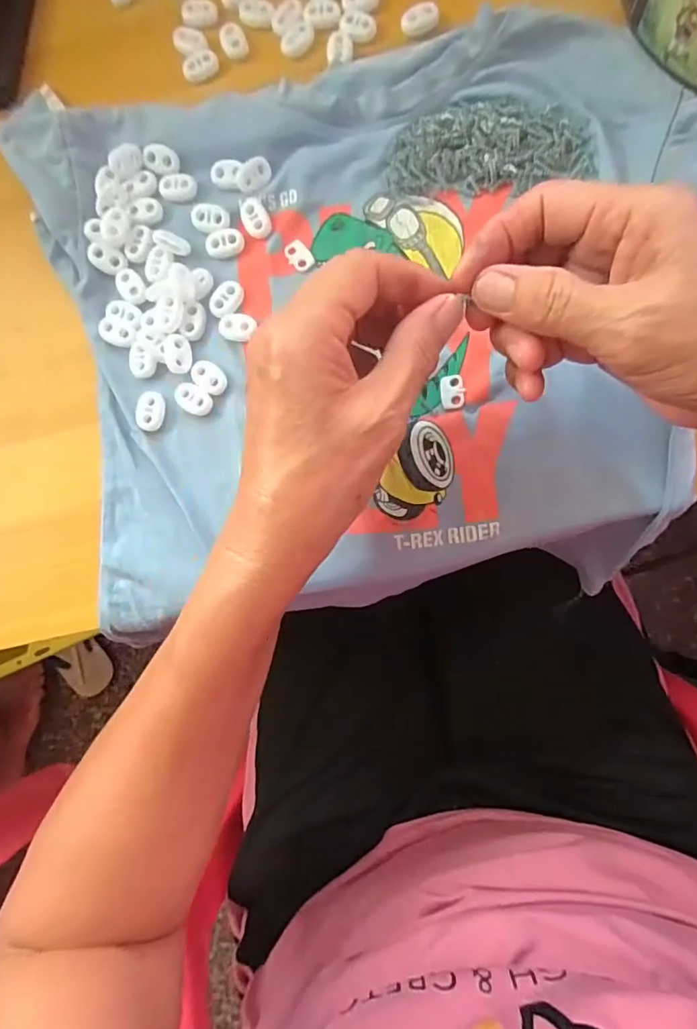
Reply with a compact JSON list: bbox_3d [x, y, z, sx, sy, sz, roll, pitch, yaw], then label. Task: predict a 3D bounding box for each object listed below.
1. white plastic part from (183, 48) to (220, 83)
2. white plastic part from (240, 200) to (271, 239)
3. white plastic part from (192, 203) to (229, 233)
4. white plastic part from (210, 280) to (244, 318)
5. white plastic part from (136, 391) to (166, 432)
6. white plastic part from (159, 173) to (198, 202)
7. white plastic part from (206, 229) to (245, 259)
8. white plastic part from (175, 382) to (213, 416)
[{"bbox_3d":[-0.091,-0.276,0.318,0.023,0.004,0.017,-26,85,4],"label":"white plastic part"},{"bbox_3d":[-0.054,-0.174,0.303,0.015,0.004,0.025,-25,85,4],"label":"white plastic part"},{"bbox_3d":[-0.081,-0.174,0.305,0.023,0.004,0.016,8,88,6],"label":"white plastic part"},{"bbox_3d":[-0.070,-0.125,0.301,0.014,0.006,0.023,40,91,6],"label":"white plastic part"},{"bbox_3d":[-0.115,-0.060,0.300,0.016,0.005,0.022,1,87,6],"label":"white plastic part"},{"bbox_3d":[-0.102,-0.198,0.313,0.022,0.004,0.015,-1,87,5],"label":"white plastic part"},{"bbox_3d":[-0.072,-0.159,0.303,0.022,0.004,0.015,-11,86,5],"label":"white plastic part"},{"bbox_3d":[-0.089,-0.066,0.298,0.023,0.005,0.015,30,90,6],"label":"white plastic part"}]

